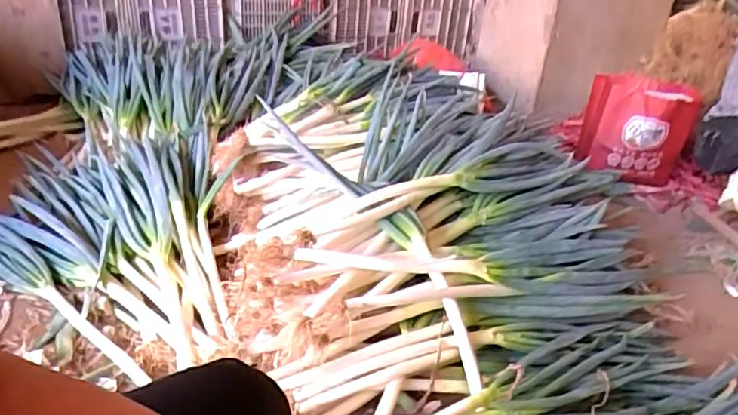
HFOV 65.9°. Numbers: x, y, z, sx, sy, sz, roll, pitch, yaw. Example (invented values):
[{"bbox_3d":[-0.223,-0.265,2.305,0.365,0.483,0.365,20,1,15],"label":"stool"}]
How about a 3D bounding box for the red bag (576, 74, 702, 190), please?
[{"bbox_3d":[0.815,-0.249,1.749,0.292,0.287,0.208,15,30,17],"label":"red bag"}]

